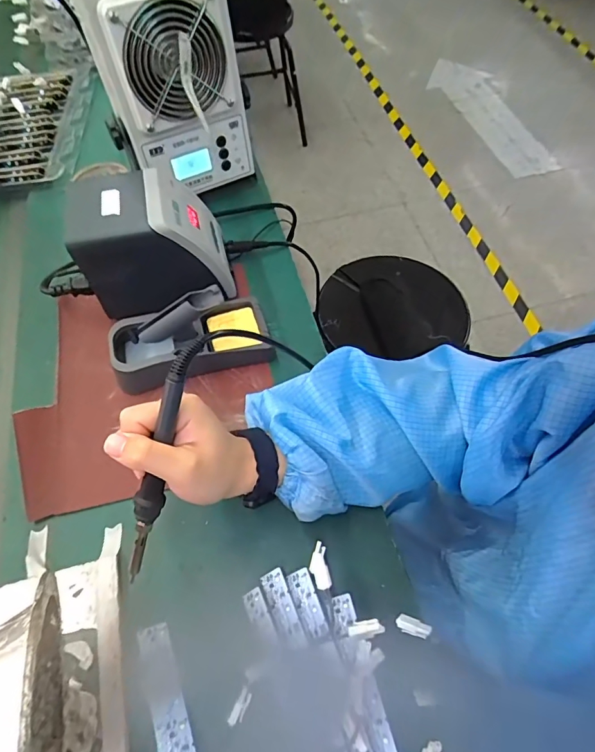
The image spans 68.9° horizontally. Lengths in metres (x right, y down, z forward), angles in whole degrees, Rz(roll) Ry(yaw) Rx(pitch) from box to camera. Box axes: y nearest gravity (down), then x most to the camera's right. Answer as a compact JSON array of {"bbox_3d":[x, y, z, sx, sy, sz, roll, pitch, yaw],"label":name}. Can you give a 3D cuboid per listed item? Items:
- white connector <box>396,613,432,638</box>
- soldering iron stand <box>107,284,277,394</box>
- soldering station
[{"bbox_3d":[0.091,0.196,0.340,0.026,0.005,0.012,7,60,27],"label":"white connector"},{"bbox_3d":[-0.117,-0.046,0.460,0.167,0.081,0.084,-18,61,-8],"label":"soldering iron stand"},{"bbox_3d":[-0.161,-0.145,0.493,0.147,0.128,0.112,-16,61,-7],"label":"soldering station"}]

